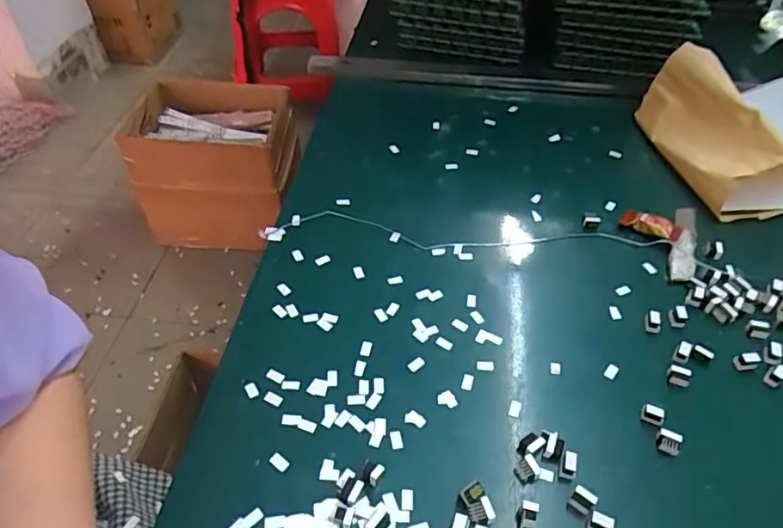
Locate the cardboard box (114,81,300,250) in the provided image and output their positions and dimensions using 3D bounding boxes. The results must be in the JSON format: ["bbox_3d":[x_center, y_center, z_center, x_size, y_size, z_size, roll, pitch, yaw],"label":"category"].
[{"bbox_3d":[-0.439,-0.233,1.359,0.379,0.303,0.317,5,46,4],"label":"cardboard box"}]

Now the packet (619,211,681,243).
[{"bbox_3d":[0.225,-0.034,0.473,0.047,0.011,0.021,27,52,23],"label":"packet"}]

